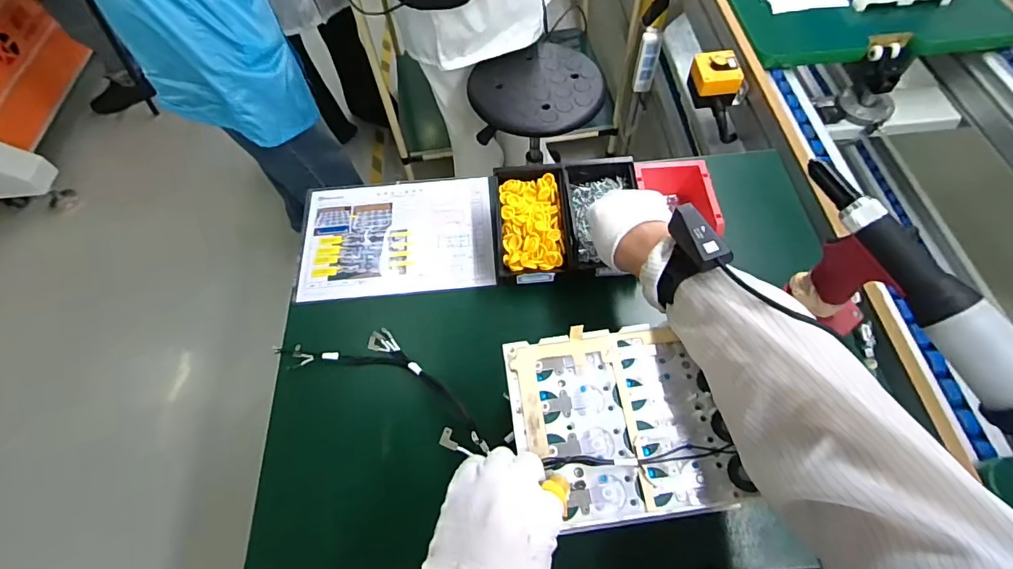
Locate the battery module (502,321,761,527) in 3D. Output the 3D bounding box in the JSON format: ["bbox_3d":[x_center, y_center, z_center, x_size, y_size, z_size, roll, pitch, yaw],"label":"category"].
[{"bbox_3d":[0.104,0.127,0.457,0.188,0.016,0.174,-10,61,-2],"label":"battery module"}]

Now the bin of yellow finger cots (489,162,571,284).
[{"bbox_3d":[0.037,-0.089,0.711,0.109,0.066,0.185,-6,60,0],"label":"bin of yellow finger cots"}]

